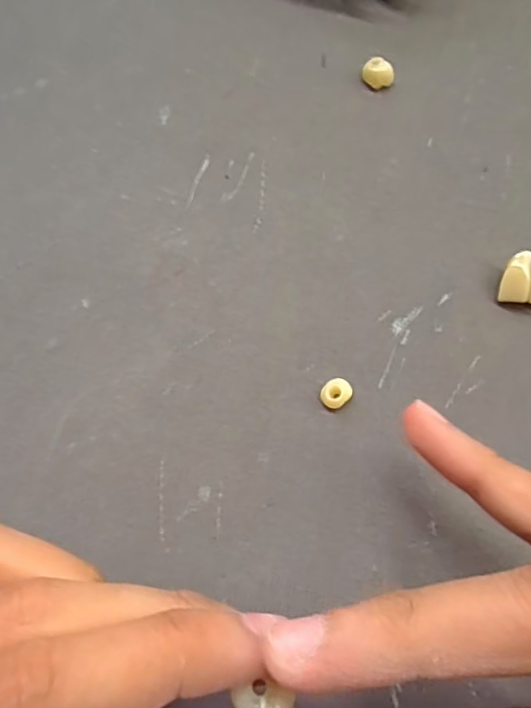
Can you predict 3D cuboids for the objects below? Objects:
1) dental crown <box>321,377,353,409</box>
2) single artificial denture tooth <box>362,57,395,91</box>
[{"bbox_3d":[0.020,0.011,0.152,0.007,0.004,0.009,43,77,13],"label":"dental crown"},{"bbox_3d":[0.040,-0.099,0.188,0.011,0.007,0.007,17,71,7],"label":"single artificial denture tooth"}]

